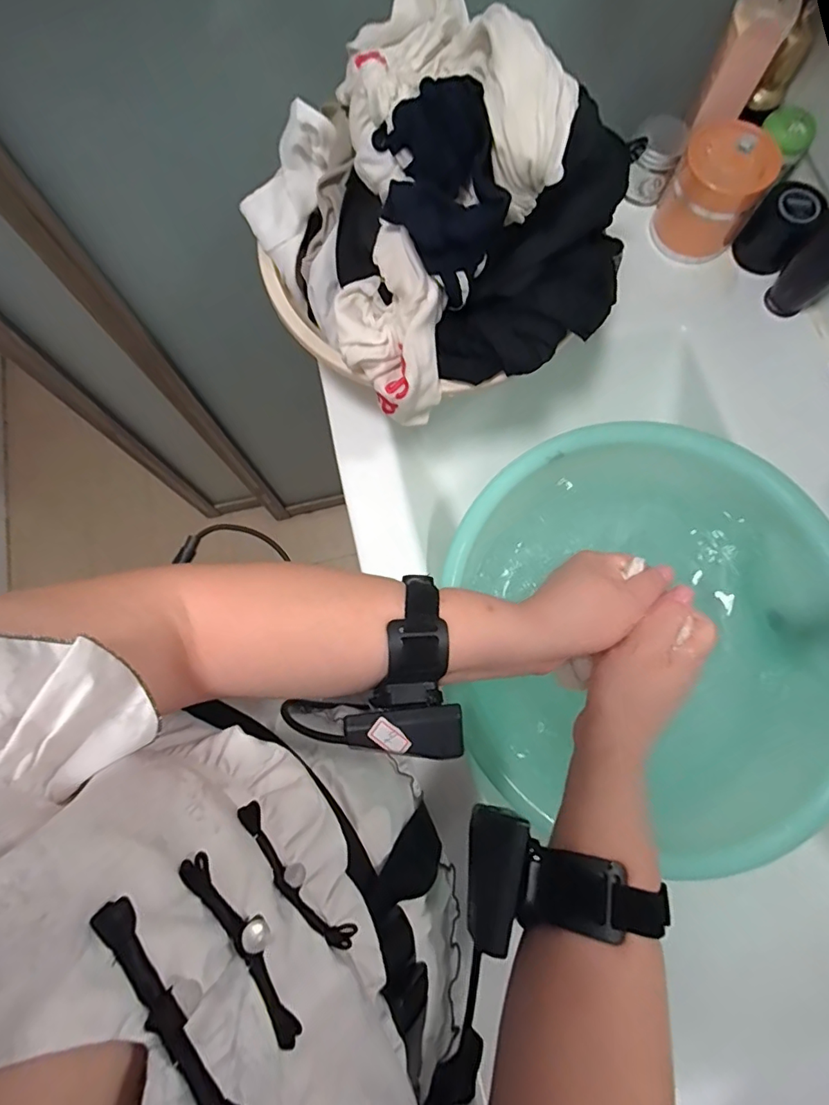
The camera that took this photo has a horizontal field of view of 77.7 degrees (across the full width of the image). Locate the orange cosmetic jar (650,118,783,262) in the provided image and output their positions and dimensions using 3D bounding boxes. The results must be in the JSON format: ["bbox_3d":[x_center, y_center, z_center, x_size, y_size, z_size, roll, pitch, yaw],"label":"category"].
[{"bbox_3d":[0.295,-0.355,0.512,0.084,0.092,0.076,29,77,9],"label":"orange cosmetic jar"}]

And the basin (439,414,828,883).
[{"bbox_3d":[0.203,0.065,0.478,0.340,0.129,0.319,0,75,1],"label":"basin"}]

